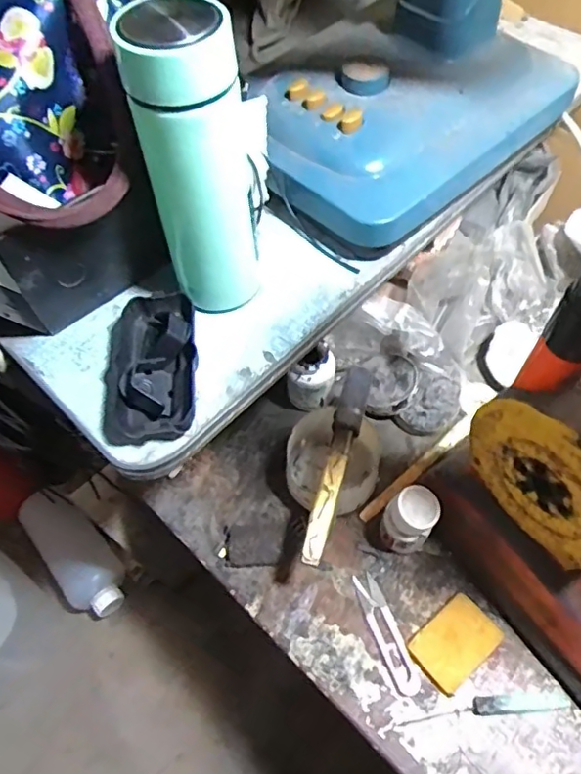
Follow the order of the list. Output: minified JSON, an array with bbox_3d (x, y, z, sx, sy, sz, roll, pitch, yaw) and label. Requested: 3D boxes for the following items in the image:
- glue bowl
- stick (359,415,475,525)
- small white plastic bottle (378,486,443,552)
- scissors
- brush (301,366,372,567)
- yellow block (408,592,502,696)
[{"bbox_3d":[0.040,0.069,0.526,0.086,0.069,0.093,-2,60,3],"label":"glue bowl"},{"bbox_3d":[0.130,0.080,0.546,0.153,0.014,0.016,-37,65,-17],"label":"stick"},{"bbox_3d":[0.105,0.118,0.482,0.039,0.078,0.038,37,69,22],"label":"small white plastic bottle"},{"bbox_3d":[0.083,0.214,0.477,0.022,0.005,0.100,-20,61,-8],"label":"scissors"},{"bbox_3d":[0.042,0.062,0.485,0.025,0.012,0.188,14,62,11],"label":"brush"},{"bbox_3d":[0.141,0.218,0.466,0.071,0.005,0.051,-38,65,-17],"label":"yellow block"}]

